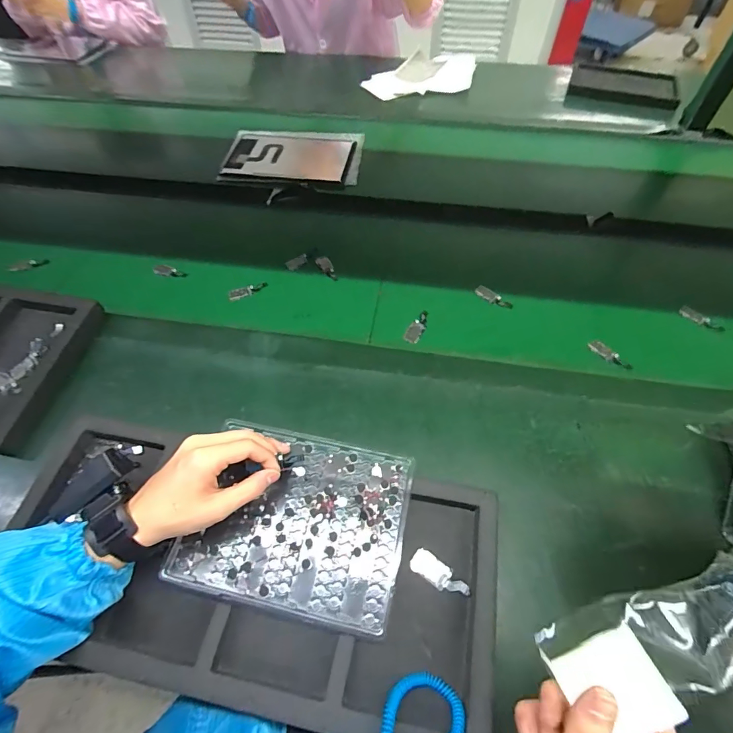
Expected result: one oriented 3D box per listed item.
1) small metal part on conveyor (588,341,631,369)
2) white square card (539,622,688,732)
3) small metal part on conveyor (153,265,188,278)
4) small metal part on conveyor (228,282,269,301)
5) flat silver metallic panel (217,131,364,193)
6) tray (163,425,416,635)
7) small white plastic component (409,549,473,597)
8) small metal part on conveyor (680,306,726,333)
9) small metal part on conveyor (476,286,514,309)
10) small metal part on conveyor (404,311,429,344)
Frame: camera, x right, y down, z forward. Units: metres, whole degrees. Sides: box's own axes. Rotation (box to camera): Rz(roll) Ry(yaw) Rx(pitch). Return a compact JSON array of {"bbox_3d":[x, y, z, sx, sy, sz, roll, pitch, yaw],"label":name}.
[{"bbox_3d":[0.337,-0.017,0.568,0.060,0.005,0.022,34,60,23],"label":"small metal part on conveyor"},{"bbox_3d":[0.158,0.207,0.266,0.061,0.005,0.052,-33,38,11],"label":"white square card"},{"bbox_3d":[-0.323,-0.156,0.677,0.058,0.005,0.020,11,54,8],"label":"small metal part on conveyor"},{"bbox_3d":[-0.185,-0.118,0.643,0.062,0.006,0.022,-18,57,-11],"label":"small metal part on conveyor"},{"bbox_3d":[-0.152,-0.437,0.857,0.276,0.015,0.206,3,58,4],"label":"flat silver metallic panel"},{"bbox_3d":[-0.069,0.153,0.417,0.209,0.021,0.166,11,54,8],"label":"tray"},{"bbox_3d":[0.072,0.205,0.403,0.060,0.004,0.024,32,62,21],"label":"small white plastic component"},{"bbox_3d":[0.489,-0.069,0.600,0.058,0.006,0.028,35,61,23],"label":"small metal part on conveyor"},{"bbox_3d":[0.196,-0.106,0.634,0.059,0.006,0.021,32,60,22],"label":"small metal part on conveyor"},{"bbox_3d":[0.075,-0.057,0.599,0.023,0.007,0.060,25,60,18],"label":"small metal part on conveyor"}]

